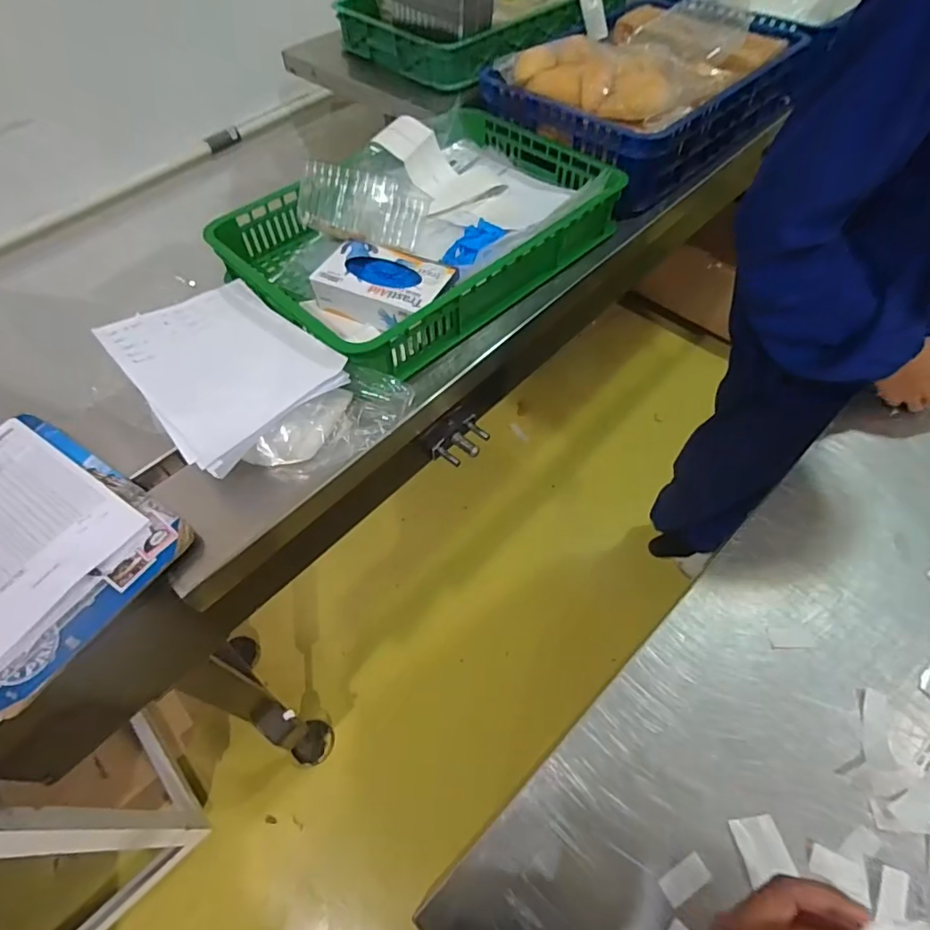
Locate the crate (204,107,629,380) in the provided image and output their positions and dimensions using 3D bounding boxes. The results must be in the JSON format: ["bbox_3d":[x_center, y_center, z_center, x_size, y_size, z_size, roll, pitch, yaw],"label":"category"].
[{"bbox_3d":[-0.062,-0.406,0.894,0.610,0.107,0.399,-39,63,-22],"label":"crate"}]

